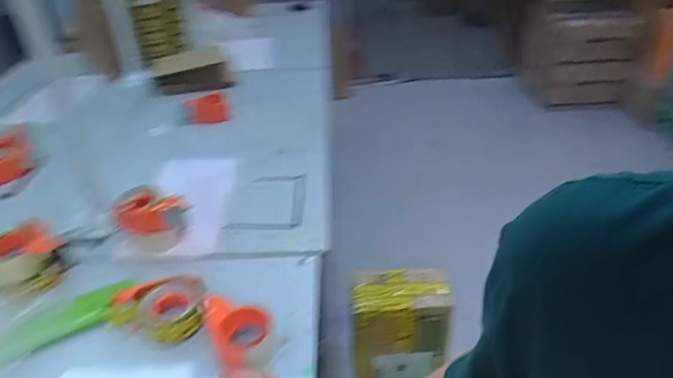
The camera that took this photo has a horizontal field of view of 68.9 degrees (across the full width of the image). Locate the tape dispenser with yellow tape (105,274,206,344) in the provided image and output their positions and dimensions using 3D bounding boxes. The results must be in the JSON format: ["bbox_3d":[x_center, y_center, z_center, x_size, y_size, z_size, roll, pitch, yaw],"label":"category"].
[{"bbox_3d":[-0.297,0.199,0.810,0.158,0.056,0.096,0,34,4],"label":"tape dispenser with yellow tape"}]

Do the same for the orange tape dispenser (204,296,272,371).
[{"bbox_3d":[-0.152,0.221,0.763,0.097,0.062,0.130,-17,37,-21],"label":"orange tape dispenser"}]

